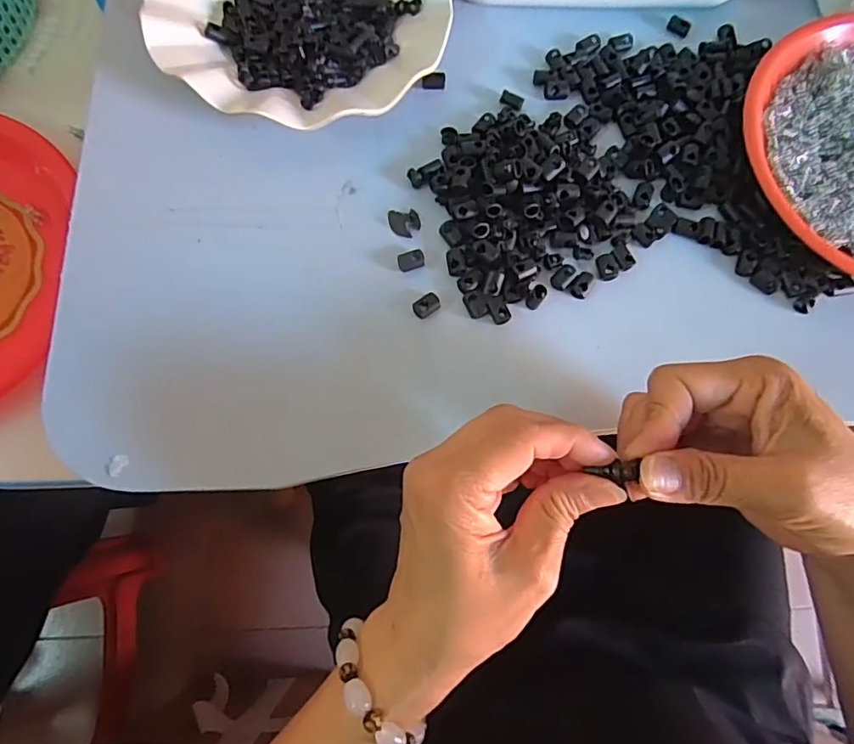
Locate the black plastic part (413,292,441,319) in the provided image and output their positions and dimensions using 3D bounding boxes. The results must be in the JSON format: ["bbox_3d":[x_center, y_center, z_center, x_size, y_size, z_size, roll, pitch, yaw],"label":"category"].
[{"bbox_3d":[0.000,-0.038,0.313,0.015,0.005,0.010,-32,78,-8],"label":"black plastic part"}]

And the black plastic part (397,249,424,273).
[{"bbox_3d":[-0.010,-0.066,0.319,0.015,0.005,0.011,-21,77,-6],"label":"black plastic part"}]

